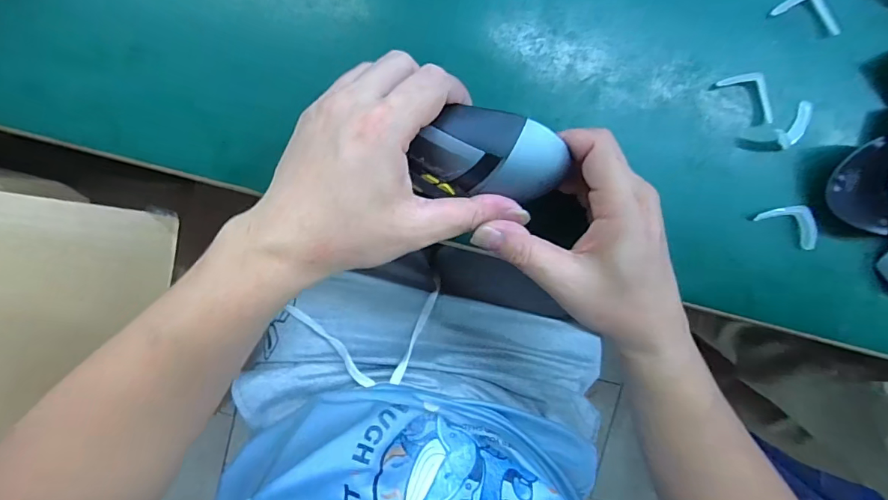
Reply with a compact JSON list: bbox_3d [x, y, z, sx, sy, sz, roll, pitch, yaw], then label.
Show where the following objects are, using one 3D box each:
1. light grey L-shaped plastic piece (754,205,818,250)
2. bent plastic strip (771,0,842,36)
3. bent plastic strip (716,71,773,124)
[{"bbox_3d":[0.253,-0.020,0.323,0.046,0.014,0.023,30,94,-4],"label":"light grey L-shaped plastic piece"},{"bbox_3d":[0.252,-0.166,0.309,0.049,0.008,0.023,17,95,-3],"label":"bent plastic strip"},{"bbox_3d":[0.217,-0.112,0.315,0.048,0.004,0.023,33,94,-4],"label":"bent plastic strip"}]

